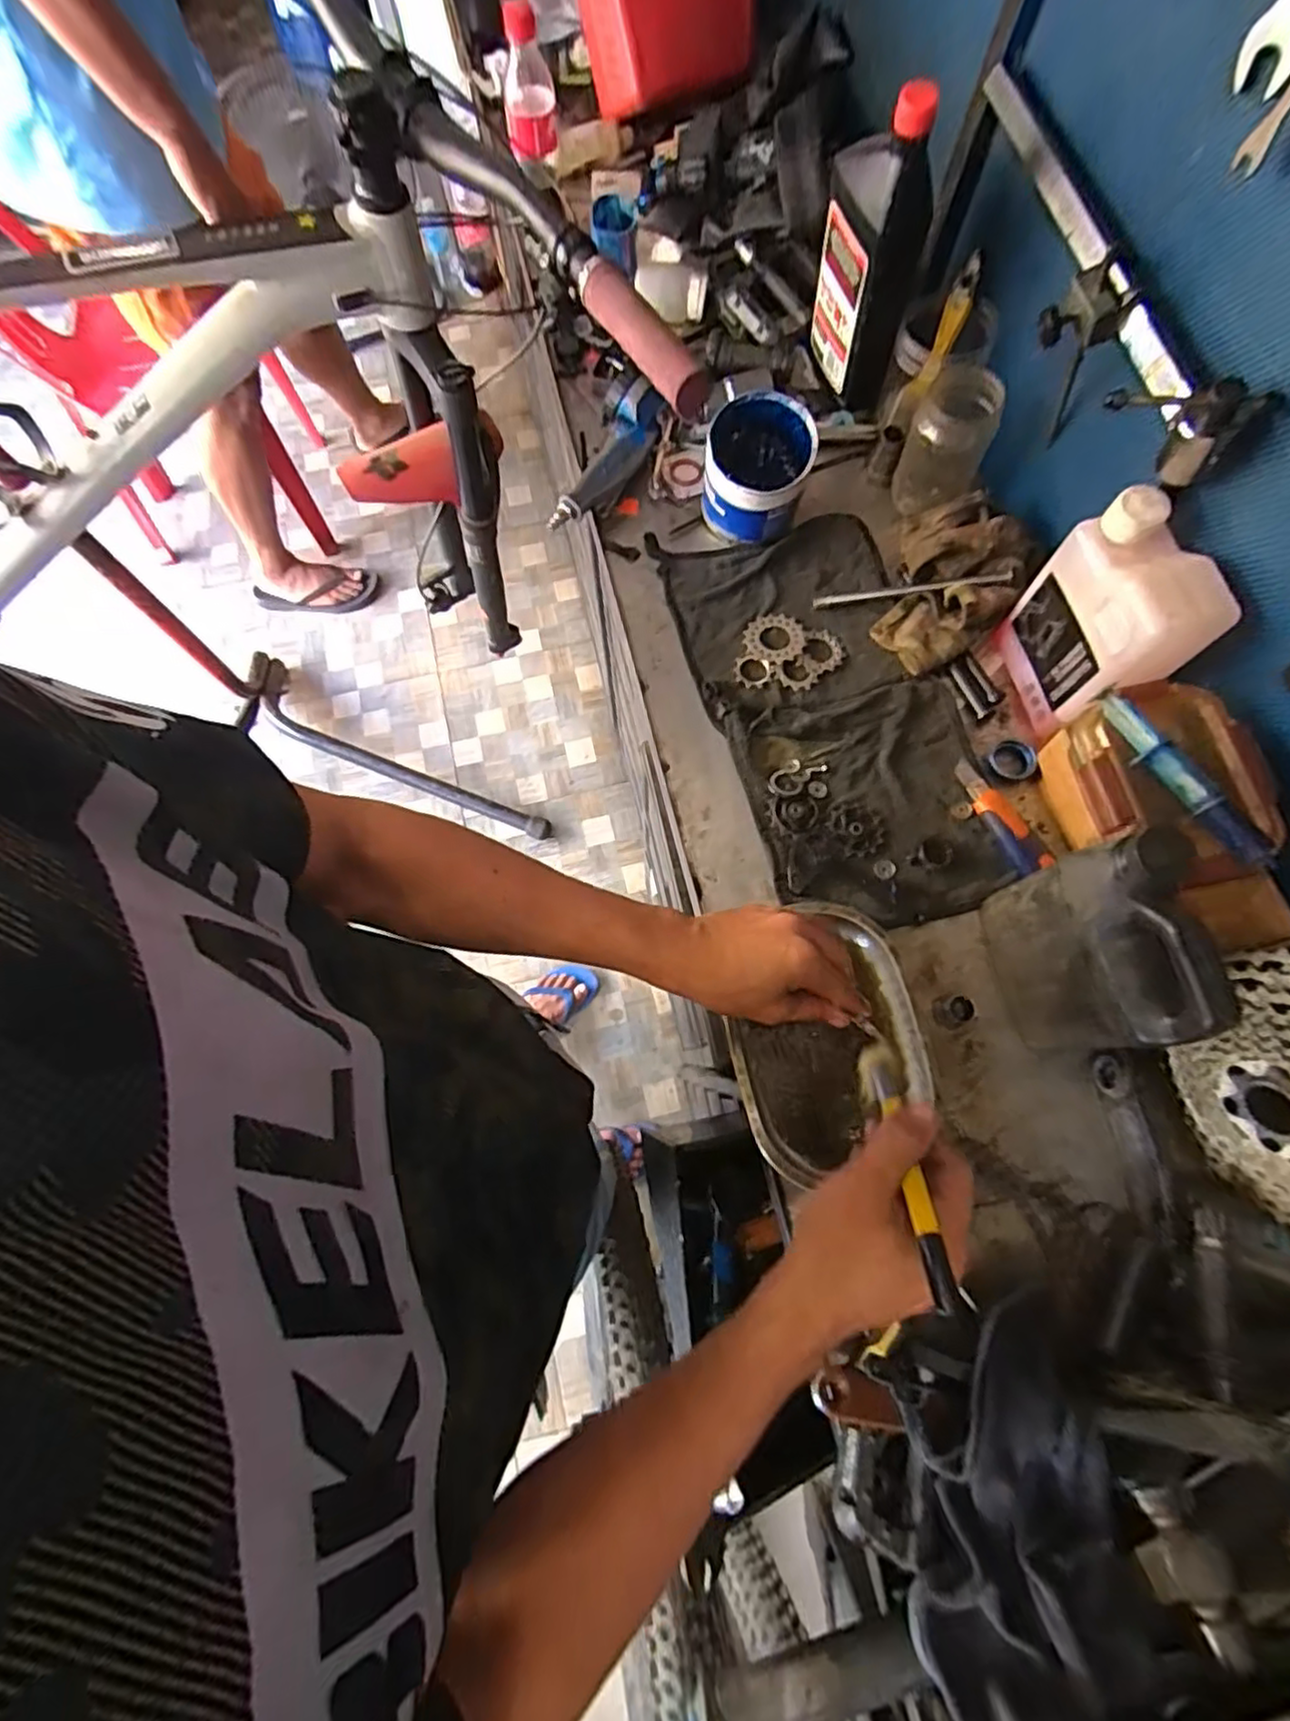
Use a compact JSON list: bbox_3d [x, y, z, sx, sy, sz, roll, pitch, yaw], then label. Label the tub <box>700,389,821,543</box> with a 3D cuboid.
[{"bbox_3d":[0.108,-0.372,0.656,0.095,0.102,0.099,0,73,0],"label":"tub"}]

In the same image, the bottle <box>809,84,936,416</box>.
[{"bbox_3d":[0.209,-0.557,0.619,0.049,0.232,0.102,-22,74,-7],"label":"bottle"}]

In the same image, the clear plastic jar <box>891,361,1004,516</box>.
[{"bbox_3d":[0.289,-0.400,0.641,0.071,0.102,0.077,0,73,0],"label":"clear plastic jar"}]

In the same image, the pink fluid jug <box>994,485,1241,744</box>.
[{"bbox_3d":[0.367,-0.183,0.549,0.068,0.173,0.131,-10,73,-3],"label":"pink fluid jug"}]

